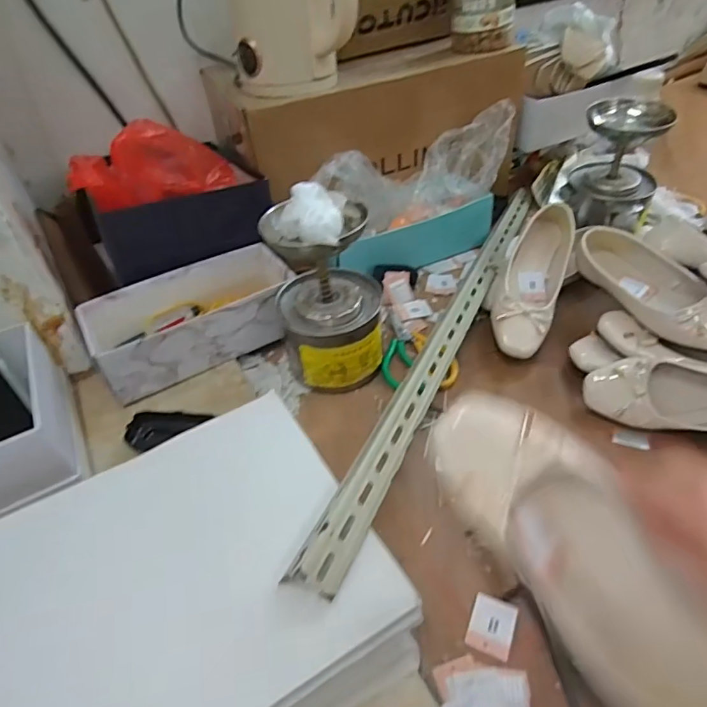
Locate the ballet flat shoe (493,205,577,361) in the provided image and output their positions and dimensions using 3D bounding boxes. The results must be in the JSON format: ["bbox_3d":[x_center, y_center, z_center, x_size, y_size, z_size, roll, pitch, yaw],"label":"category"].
[{"bbox_3d":[0.261,-0.107,0.738,0.081,0.051,0.236,16,69,20],"label":"ballet flat shoe"}]

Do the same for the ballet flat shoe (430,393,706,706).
[{"bbox_3d":[0.151,0.130,0.337,0.103,0.050,0.246,-32,74,-24],"label":"ballet flat shoe"}]

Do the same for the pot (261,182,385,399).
[{"bbox_3d":[-0.032,-0.080,0.651,0.133,0.257,0.126,-10,45,-5],"label":"pot"}]

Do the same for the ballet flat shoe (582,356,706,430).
[{"bbox_3d":[0.409,0.048,0.605,0.241,0.083,0.066,4,22,32],"label":"ballet flat shoe"}]

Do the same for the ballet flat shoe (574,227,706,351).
[{"bbox_3d":[0.394,-0.083,0.665,0.080,0.057,0.240,-21,47,-15],"label":"ballet flat shoe"}]

